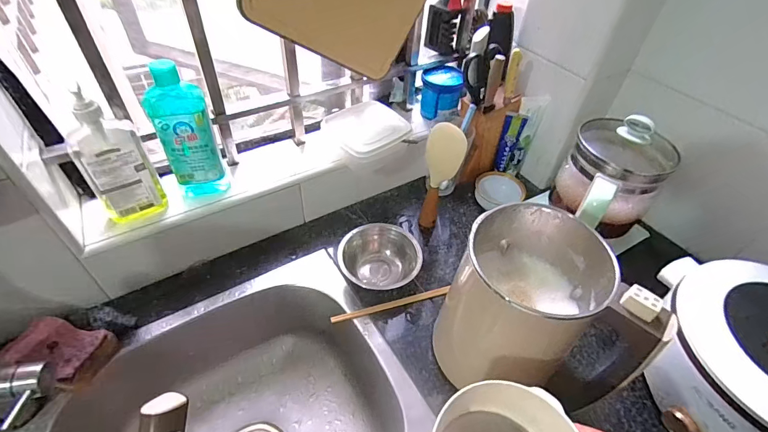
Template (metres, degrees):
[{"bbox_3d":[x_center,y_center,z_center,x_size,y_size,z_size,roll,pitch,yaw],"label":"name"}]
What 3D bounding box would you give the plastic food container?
[{"bbox_3d":[-0.031,-0.146,0.713,0.120,0.068,0.130,-21,51,-23],"label":"plastic food container"}]

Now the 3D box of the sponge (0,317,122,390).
[{"bbox_3d":[-0.443,0.184,0.531,0.125,0.048,0.074,14,47,9],"label":"sponge"}]

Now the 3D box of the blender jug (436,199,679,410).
[{"bbox_3d":[0.181,0.115,0.499,0.185,0.249,0.153,12,46,7],"label":"blender jug"}]

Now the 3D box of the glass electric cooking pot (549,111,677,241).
[{"bbox_3d":[0.367,-0.061,0.637,0.139,0.174,0.193,32,52,24],"label":"glass electric cooking pot"}]

